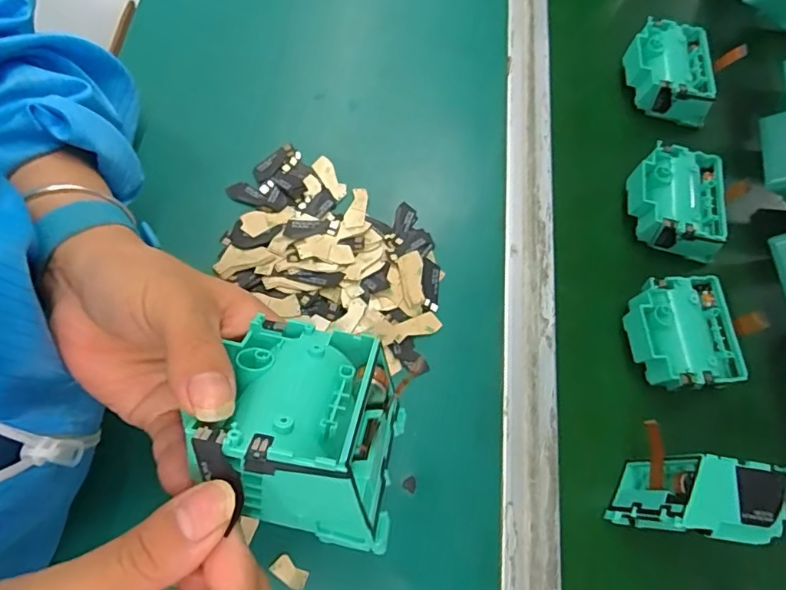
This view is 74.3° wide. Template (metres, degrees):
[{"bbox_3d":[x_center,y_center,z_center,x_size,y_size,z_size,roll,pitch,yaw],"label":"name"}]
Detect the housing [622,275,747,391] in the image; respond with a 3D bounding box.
[{"bbox_3d":[0.198,0.030,0.363,0.068,0.041,0.072,-4,67,-4],"label":"housing"}]

